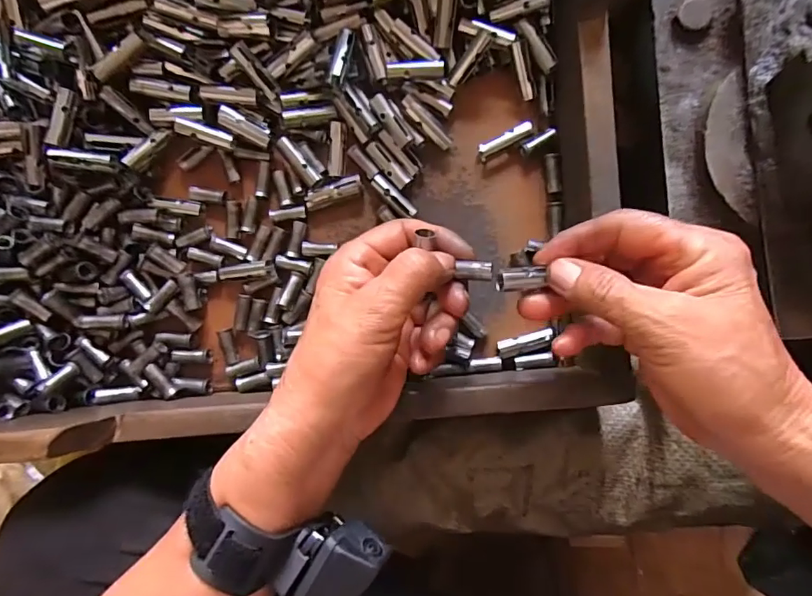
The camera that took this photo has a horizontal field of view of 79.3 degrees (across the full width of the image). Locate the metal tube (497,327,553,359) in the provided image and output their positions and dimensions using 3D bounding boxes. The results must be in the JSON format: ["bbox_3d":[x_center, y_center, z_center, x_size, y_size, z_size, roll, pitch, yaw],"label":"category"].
[{"bbox_3d":[0.080,0.030,0.327,0.037,0.008,0.012,-17,87,8],"label":"metal tube"}]

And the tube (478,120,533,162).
[{"bbox_3d":[0.067,-0.106,0.329,0.038,0.013,0.009,-28,85,7],"label":"tube"}]

